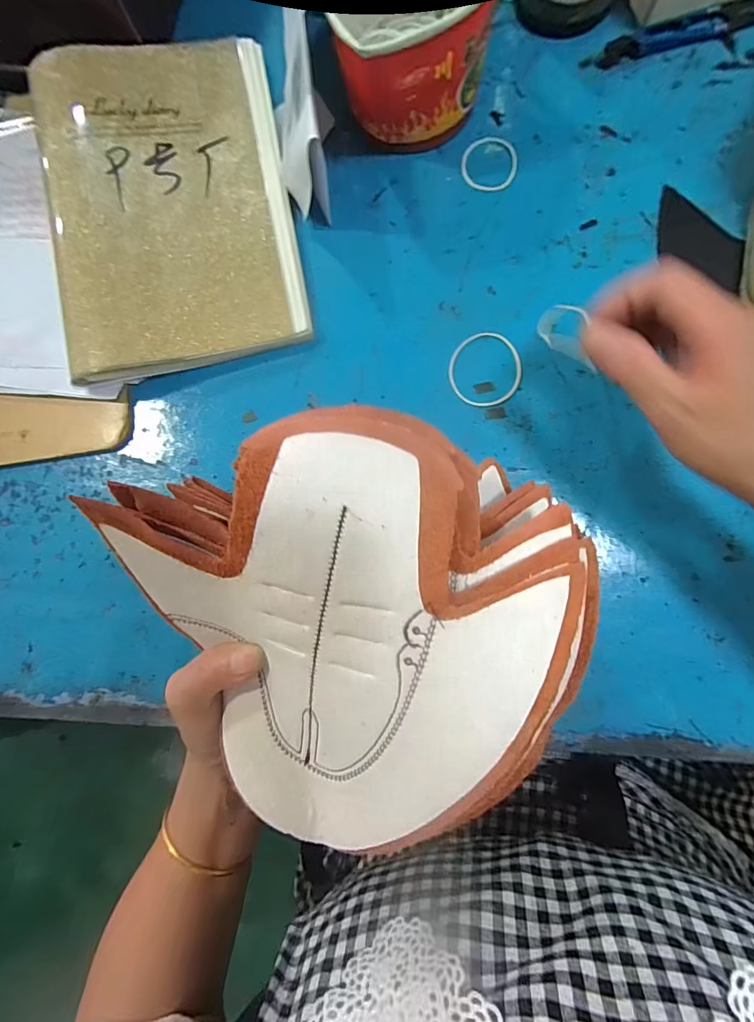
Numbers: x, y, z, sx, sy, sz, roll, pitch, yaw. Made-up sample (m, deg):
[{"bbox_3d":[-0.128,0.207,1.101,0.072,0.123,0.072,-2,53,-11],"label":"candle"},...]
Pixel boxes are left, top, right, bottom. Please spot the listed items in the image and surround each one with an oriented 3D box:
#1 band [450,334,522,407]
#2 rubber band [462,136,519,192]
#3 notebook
[{"bbox_3d":[0.077,-0.102,0.309,0.051,0.004,0.053,0,85,5],"label":"band"},{"bbox_3d":[0.085,-0.263,0.326,0.041,0.004,0.044,0,85,5],"label":"rubber band"},{"bbox_3d":[-0.158,-0.237,0.330,0.178,0.028,0.259,-11,85,4],"label":"notebook"}]

